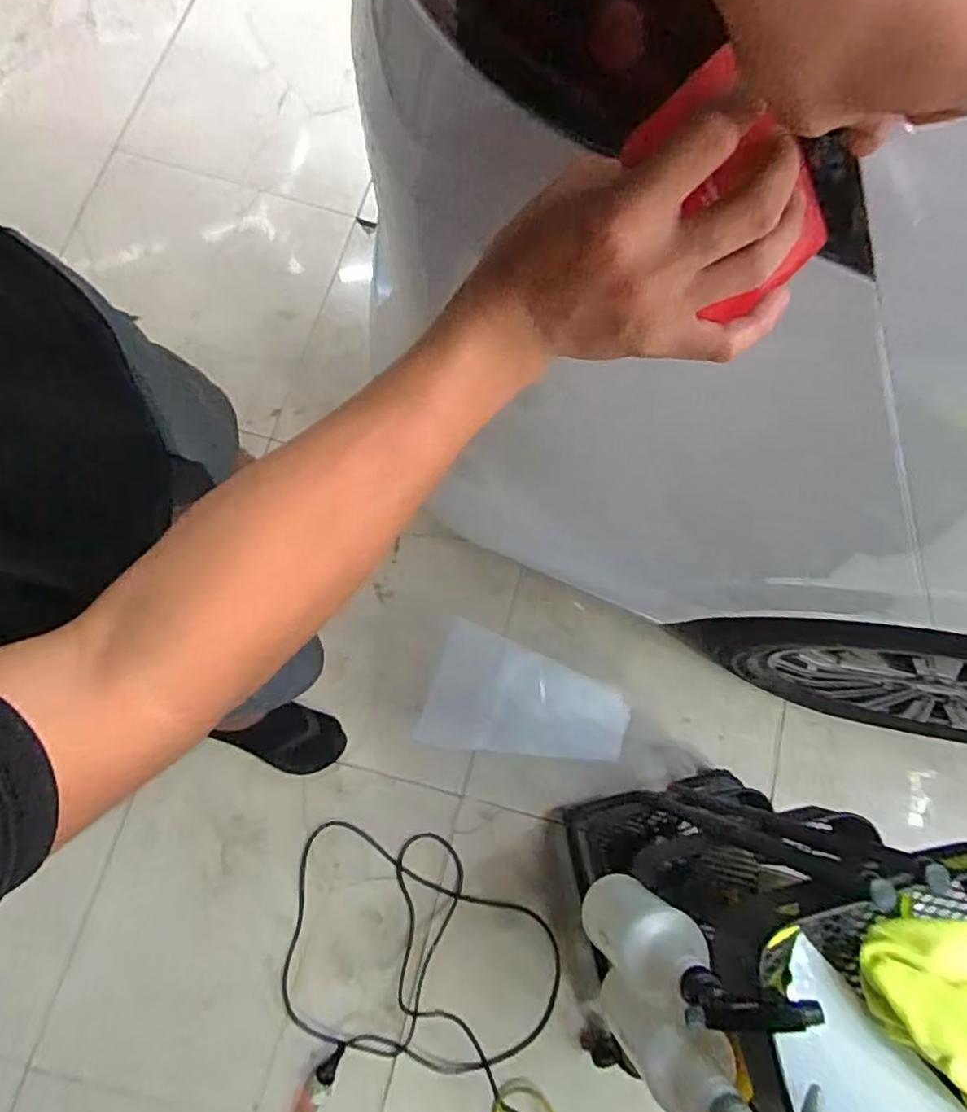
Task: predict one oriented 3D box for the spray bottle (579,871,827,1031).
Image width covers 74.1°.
[{"bbox_3d":[0.182,0.397,0.616,0.091,0.315,0.085,-26,90,-18],"label":"spray bottle"}]

